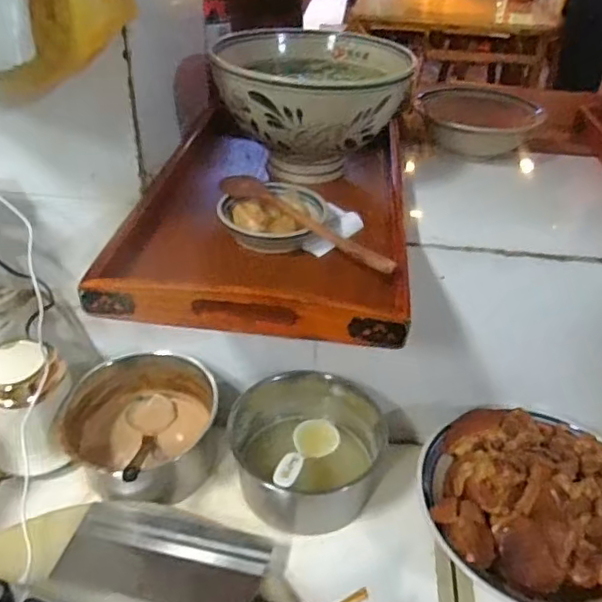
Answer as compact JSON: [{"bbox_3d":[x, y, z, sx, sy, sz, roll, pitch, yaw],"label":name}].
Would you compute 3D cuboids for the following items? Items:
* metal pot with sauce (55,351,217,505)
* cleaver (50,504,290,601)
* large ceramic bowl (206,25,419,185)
[{"bbox_3d":[-0.182,0.146,0.697,0.158,0.101,0.167,2,37,-1],"label":"metal pot with sauce"},{"bbox_3d":[-0.081,0.267,0.585,0.319,0.037,0.110,9,37,9],"label":"cleaver"},{"bbox_3d":[0.013,-0.208,0.658,0.203,0.133,0.168,-8,38,-13],"label":"large ceramic bowl"}]

